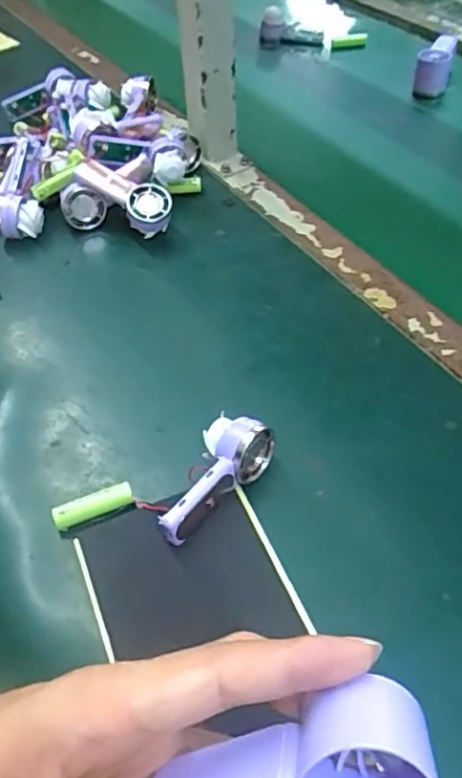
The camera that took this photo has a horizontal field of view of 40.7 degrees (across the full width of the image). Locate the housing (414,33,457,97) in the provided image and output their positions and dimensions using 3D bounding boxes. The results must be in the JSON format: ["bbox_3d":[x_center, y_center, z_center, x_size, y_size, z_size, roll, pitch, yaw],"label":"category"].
[{"bbox_3d":[0.240,-0.378,0.738,0.038,0.061,0.045,12,51,13],"label":"housing"}]

